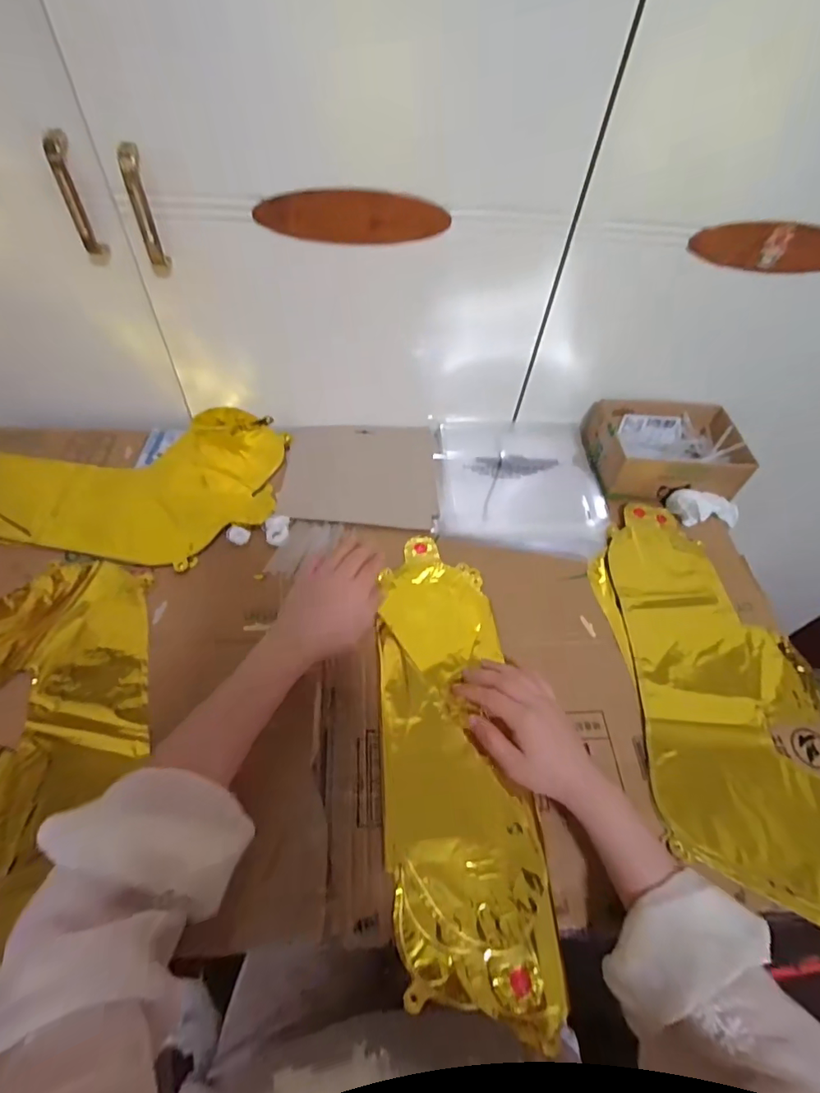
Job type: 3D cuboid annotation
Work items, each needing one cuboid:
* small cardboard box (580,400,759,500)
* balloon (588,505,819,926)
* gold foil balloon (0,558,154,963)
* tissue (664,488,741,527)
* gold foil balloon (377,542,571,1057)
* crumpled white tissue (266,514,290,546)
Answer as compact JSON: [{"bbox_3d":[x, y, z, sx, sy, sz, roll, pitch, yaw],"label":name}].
[{"bbox_3d":[0.348,-0.134,0.686,0.187,0.063,0.140,1,54,-5],"label":"small cardboard box"},{"bbox_3d":[0.330,0.140,0.532,0.219,0.030,0.449,1,54,-5],"label":"balloon"},{"bbox_3d":[-0.409,0.154,0.456,0.354,0.034,0.325,6,54,-1],"label":"gold foil balloon"},{"bbox_3d":[0.397,-0.049,0.663,0.108,0.034,0.039,7,52,-17],"label":"tissue"},{"bbox_3d":[0.038,0.181,0.482,0.132,0.012,0.425,-3,57,-8],"label":"gold foil balloon"},{"bbox_3d":[-0.156,-0.019,0.588,0.026,0.013,0.031,-2,54,-7],"label":"crumpled white tissue"}]

